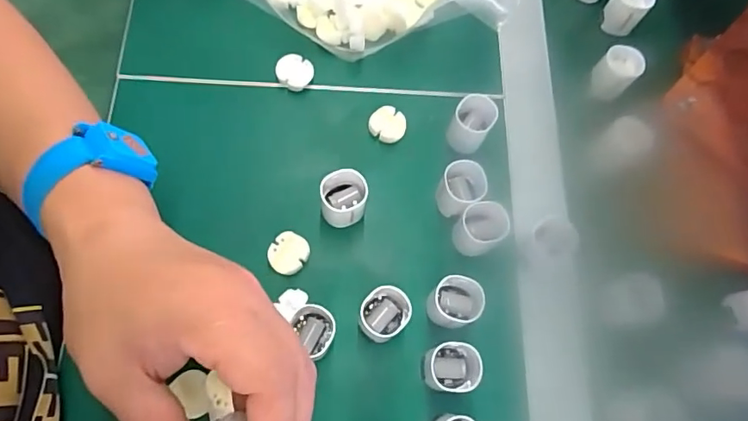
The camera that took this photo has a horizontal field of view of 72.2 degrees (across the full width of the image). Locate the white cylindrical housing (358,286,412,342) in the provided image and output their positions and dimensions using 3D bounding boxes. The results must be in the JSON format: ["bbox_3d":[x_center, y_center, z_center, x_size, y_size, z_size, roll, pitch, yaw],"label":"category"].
[{"bbox_3d":[0.007,0.066,0.328,0.034,0.026,0.028,-26,73,-11],"label":"white cylindrical housing"}]

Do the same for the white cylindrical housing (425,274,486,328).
[{"bbox_3d":[0.053,0.059,0.329,0.032,0.028,0.027,12,70,2],"label":"white cylindrical housing"}]

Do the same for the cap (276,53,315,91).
[{"bbox_3d":[-0.060,-0.103,0.391,0.027,0.015,0.024,41,74,12],"label":"cap"}]

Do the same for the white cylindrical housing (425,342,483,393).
[{"bbox_3d":[0.048,0.097,0.318,0.031,0.030,0.027,4,70,-1],"label":"white cylindrical housing"}]

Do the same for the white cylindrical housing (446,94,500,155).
[{"bbox_3d":[0.071,-0.061,0.377,0.028,0.037,0.033,27,71,8],"label":"white cylindrical housing"}]

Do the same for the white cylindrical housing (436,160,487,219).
[{"bbox_3d":[0.060,-0.014,0.356,0.030,0.031,0.032,1,70,-2],"label":"white cylindrical housing"}]

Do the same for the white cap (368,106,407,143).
[{"bbox_3d":[0.011,-0.064,0.385,0.026,0.010,0.024,1,70,-2],"label":"white cap"}]

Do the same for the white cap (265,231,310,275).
[{"bbox_3d":[-0.058,0.029,0.346,0.024,0.009,0.028,40,73,12],"label":"white cap"}]

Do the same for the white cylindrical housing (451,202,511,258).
[{"bbox_3d":[0.072,0.012,0.347,0.032,0.027,0.026,-26,73,-11],"label":"white cylindrical housing"}]

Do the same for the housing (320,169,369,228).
[{"bbox_3d":[-0.020,-0.008,0.348,0.031,0.035,0.028,-1,70,-3],"label":"housing"}]

